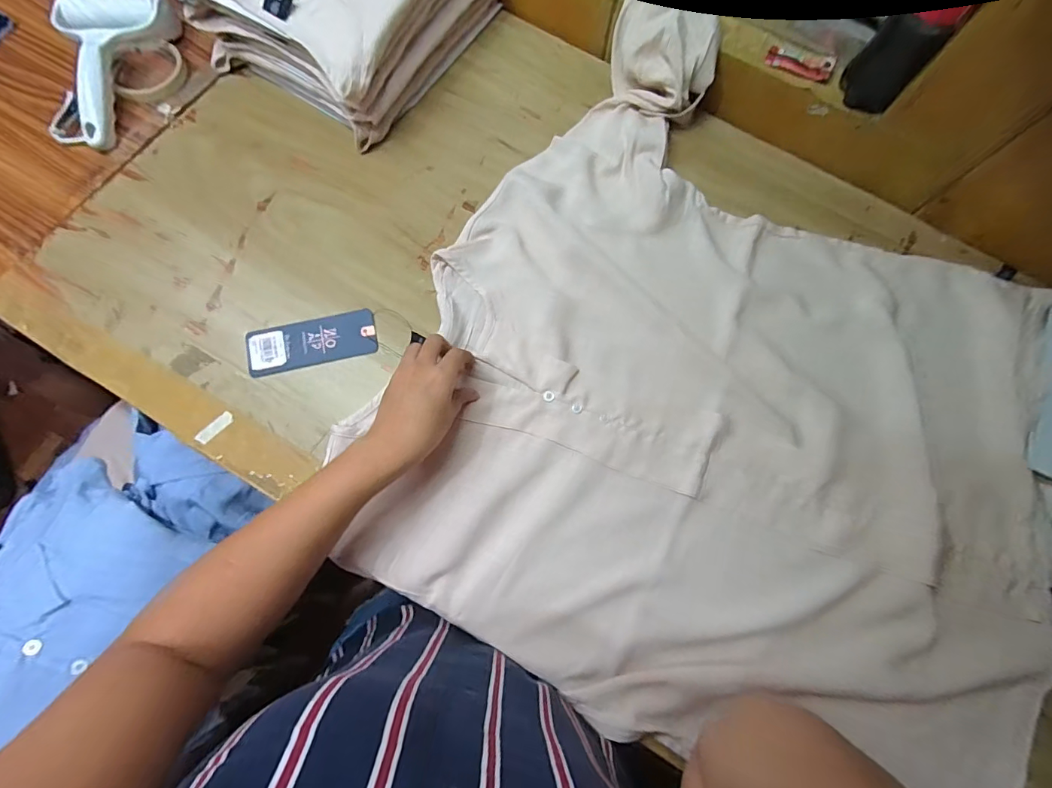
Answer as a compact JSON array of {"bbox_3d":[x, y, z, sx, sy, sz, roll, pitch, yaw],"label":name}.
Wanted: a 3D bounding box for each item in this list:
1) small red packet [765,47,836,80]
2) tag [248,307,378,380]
[{"bbox_3d":[0.284,-0.344,0.472,0.066,0.004,0.030,22,78,11],"label":"small red packet"},{"bbox_3d":[-0.204,-0.050,0.435,0.117,0.004,0.047,-13,75,-6],"label":"tag"}]

